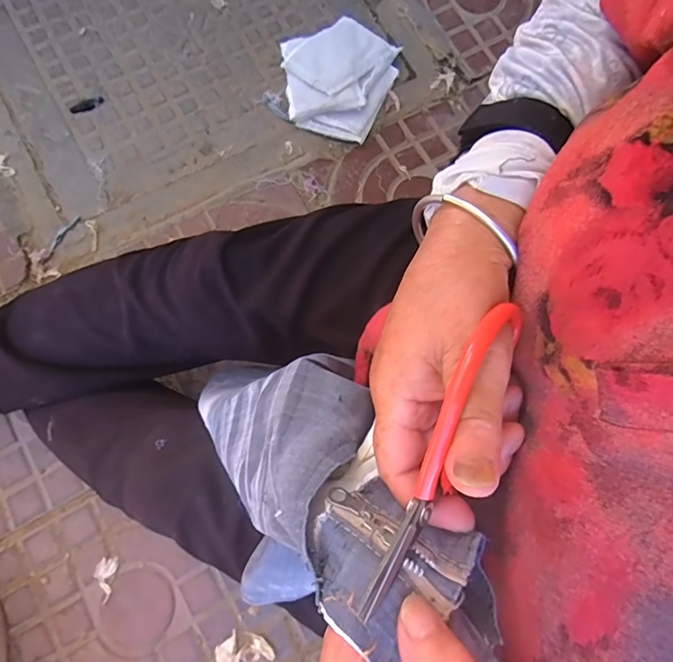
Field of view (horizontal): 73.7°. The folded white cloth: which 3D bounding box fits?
[{"bbox_3d":[-0.007,-0.429,0.733,0.194,0.045,0.212,23,79,5],"label":"folded white cloth"}]

